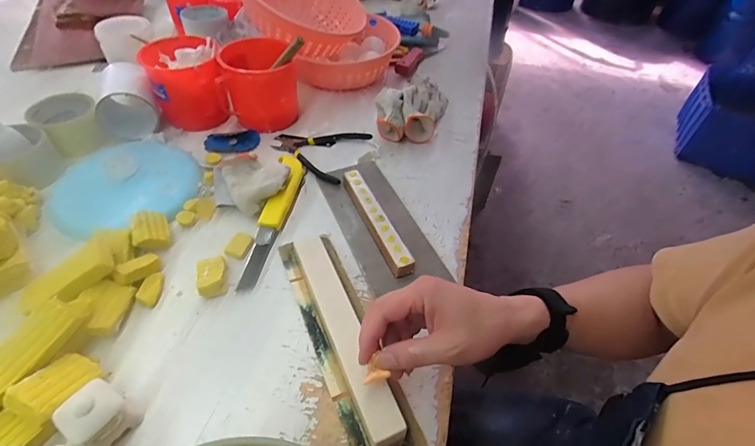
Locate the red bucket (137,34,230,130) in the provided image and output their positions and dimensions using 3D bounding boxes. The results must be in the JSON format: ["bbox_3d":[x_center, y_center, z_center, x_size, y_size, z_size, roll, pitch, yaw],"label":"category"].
[{"bbox_3d":[-0.304,-0.219,0.635,0.112,0.111,0.139,-15,48,-17],"label":"red bucket"}]

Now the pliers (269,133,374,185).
[{"bbox_3d":[-0.101,-0.120,0.627,0.145,0.013,0.128,17,47,14],"label":"pliers"}]

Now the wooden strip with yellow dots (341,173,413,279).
[{"bbox_3d":[-0.004,-0.003,0.506,0.025,0.021,0.180,-17,49,-18],"label":"wooden strip with yellow dots"}]

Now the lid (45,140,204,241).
[{"bbox_3d":[-0.350,-0.056,0.546,0.187,0.019,0.171,1,46,-1],"label":"lid"}]

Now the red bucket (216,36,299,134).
[{"bbox_3d":[-0.193,-0.225,0.646,0.112,0.112,0.104,-14,48,-16],"label":"red bucket"}]

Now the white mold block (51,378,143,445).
[{"bbox_3d":[-0.233,0.162,0.326,0.038,0.047,0.040,23,49,19],"label":"white mold block"}]

